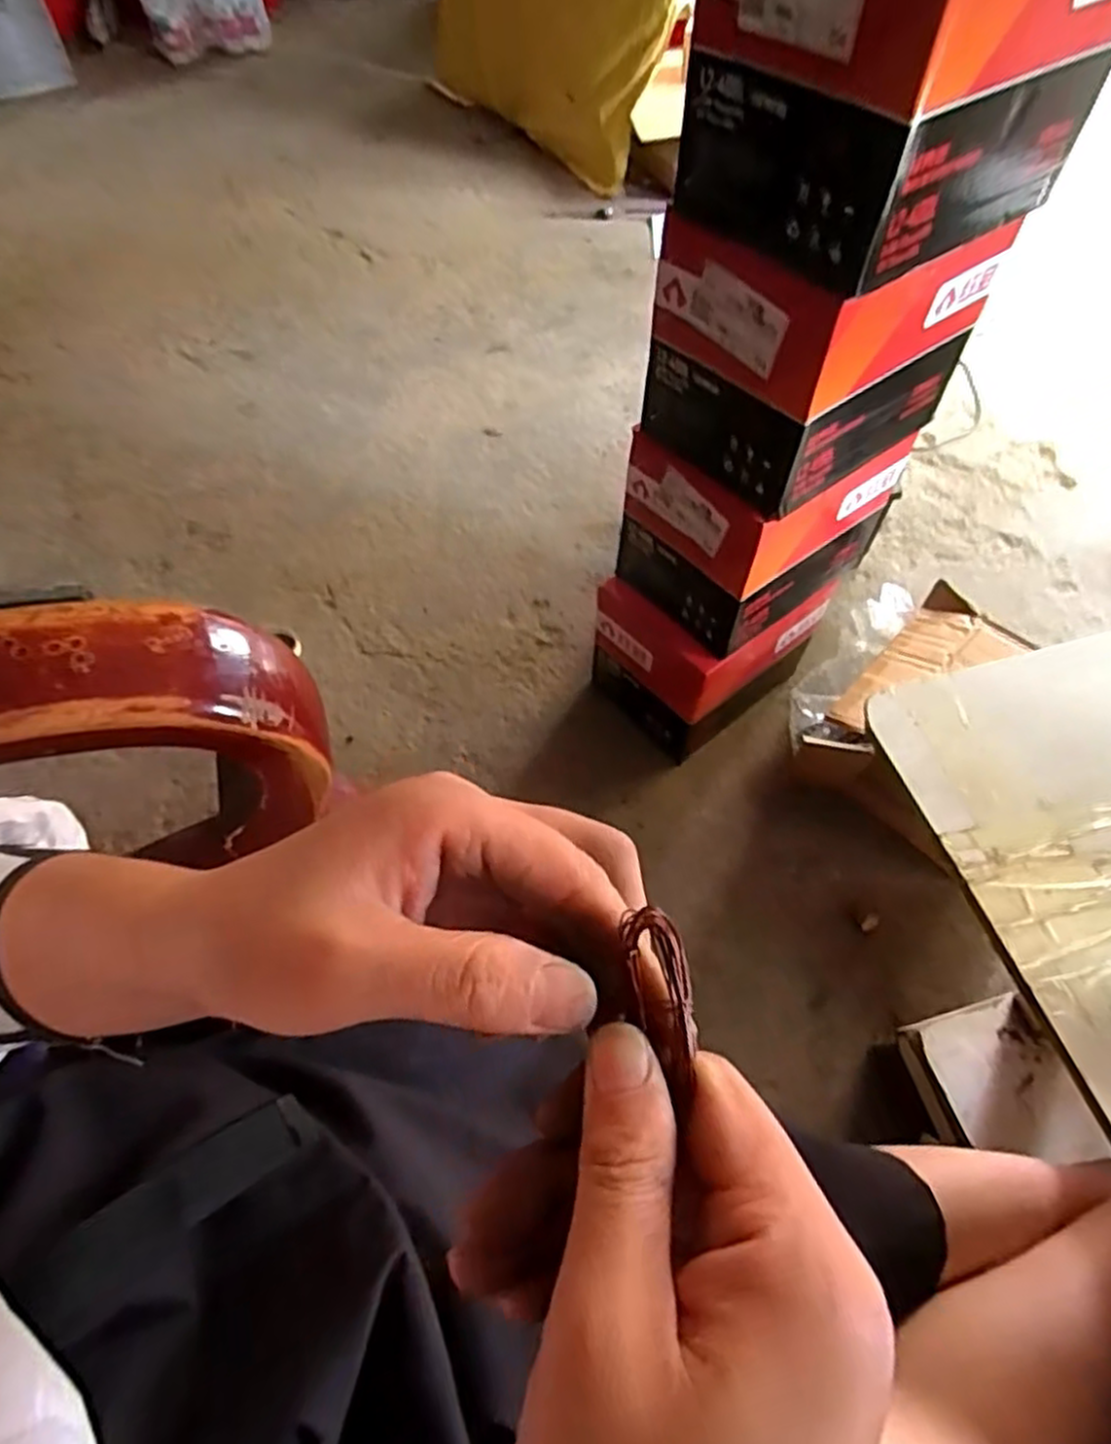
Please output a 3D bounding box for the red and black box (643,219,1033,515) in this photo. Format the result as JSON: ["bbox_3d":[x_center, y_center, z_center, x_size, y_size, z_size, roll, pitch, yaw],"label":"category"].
[{"bbox_3d":[0.236,-0.346,0.663,0.242,0.190,0.181,-31,62,-17],"label":"red and black box"}]

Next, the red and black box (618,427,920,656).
[{"bbox_3d":[0.225,-0.236,0.833,0.248,0.196,0.178,-32,62,-17],"label":"red and black box"}]

